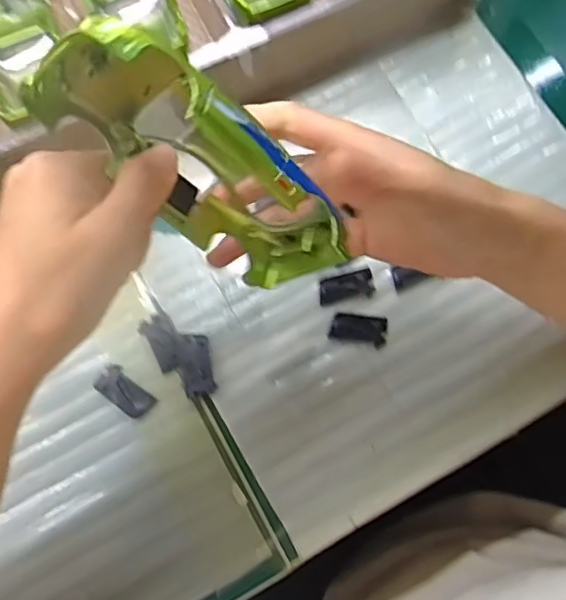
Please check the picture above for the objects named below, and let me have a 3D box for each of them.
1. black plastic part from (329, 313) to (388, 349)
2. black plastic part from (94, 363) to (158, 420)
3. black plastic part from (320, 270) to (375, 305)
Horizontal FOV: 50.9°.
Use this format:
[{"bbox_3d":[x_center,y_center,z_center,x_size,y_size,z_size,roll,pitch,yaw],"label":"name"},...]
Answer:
[{"bbox_3d":[0.044,0.017,0.347,0.032,0.004,0.016,11,76,3],"label":"black plastic part"},{"bbox_3d":[-0.091,0.053,0.342,0.035,0.004,0.018,41,79,10],"label":"black plastic part"},{"bbox_3d":[0.038,-0.008,0.354,0.032,0.005,0.016,-12,76,-3],"label":"black plastic part"}]

